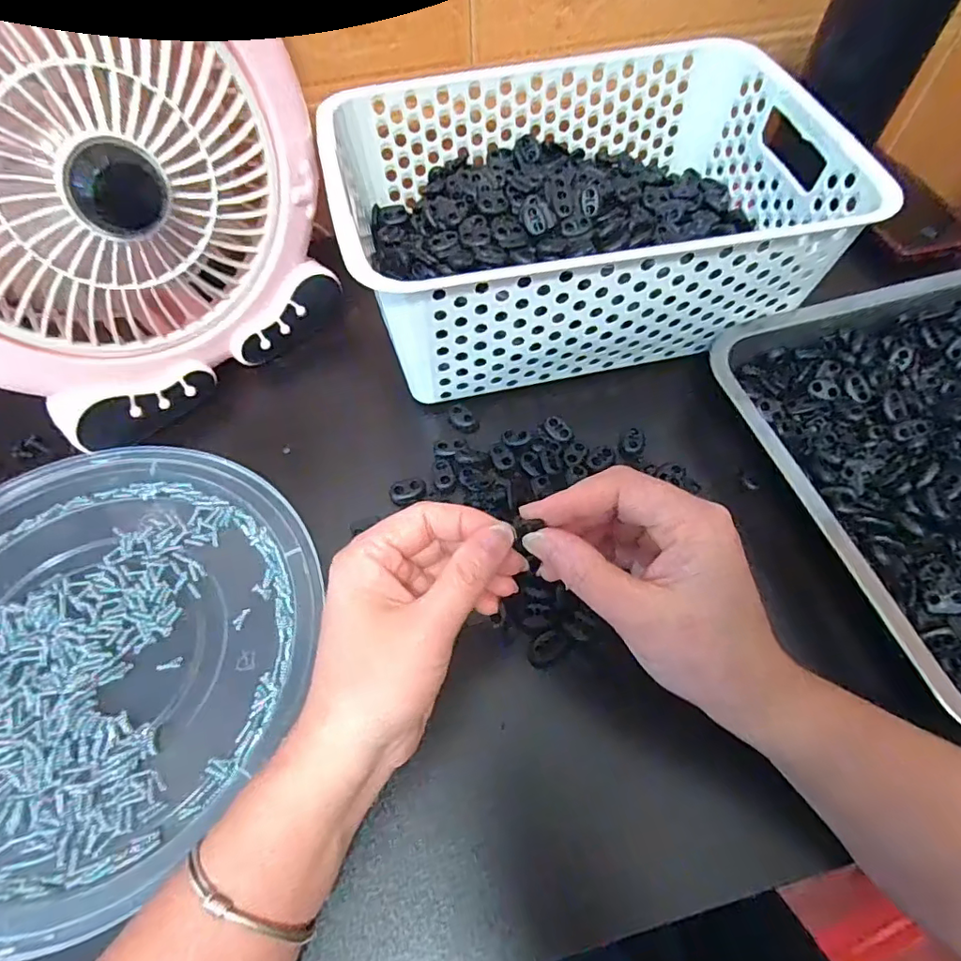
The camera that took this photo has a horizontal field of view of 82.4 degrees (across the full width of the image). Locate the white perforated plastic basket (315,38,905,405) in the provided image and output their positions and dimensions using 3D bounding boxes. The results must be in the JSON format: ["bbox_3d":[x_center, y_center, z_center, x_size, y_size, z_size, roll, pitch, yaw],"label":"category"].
[{"bbox_3d":[0.065,-0.186,0.383,0.310,0.097,0.220,-10,59,-6],"label":"white perforated plastic basket"}]

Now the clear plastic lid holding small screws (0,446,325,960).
[{"bbox_3d":[-0.211,0.082,0.288,0.238,0.020,0.233,35,65,19],"label":"clear plastic lid holding small screws"}]

